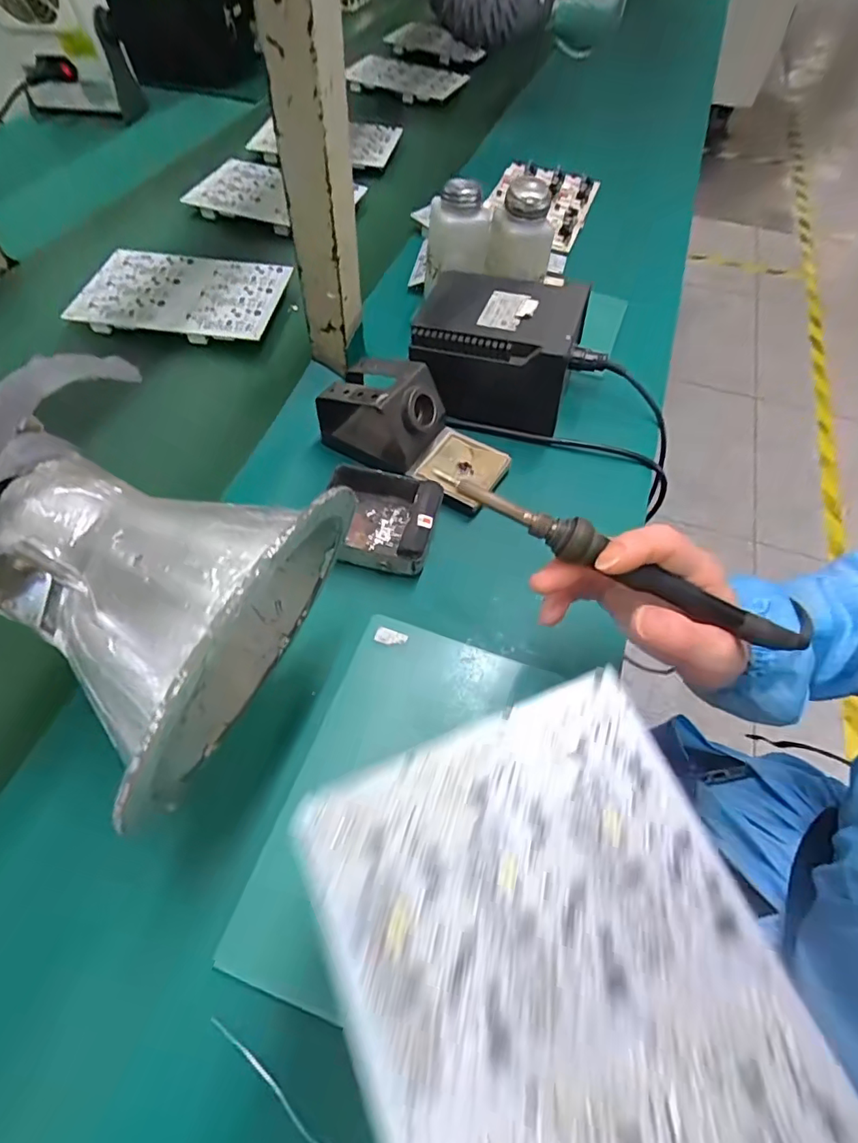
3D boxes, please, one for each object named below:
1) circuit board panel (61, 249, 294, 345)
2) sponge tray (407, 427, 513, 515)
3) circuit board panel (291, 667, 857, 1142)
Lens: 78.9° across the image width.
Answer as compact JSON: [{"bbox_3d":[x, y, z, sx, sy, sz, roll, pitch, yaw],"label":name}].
[{"bbox_3d":[-0.269,-0.309,0.577,0.206,0.014,0.134,7,57,2],"label":"circuit board panel"},{"bbox_3d":[0.027,-0.091,0.458,0.071,0.018,0.069,29,60,16],"label":"sponge tray"},{"bbox_3d":[0.051,0.151,0.165,0.138,0.004,0.207,-22,66,-7],"label":"circuit board panel"}]

